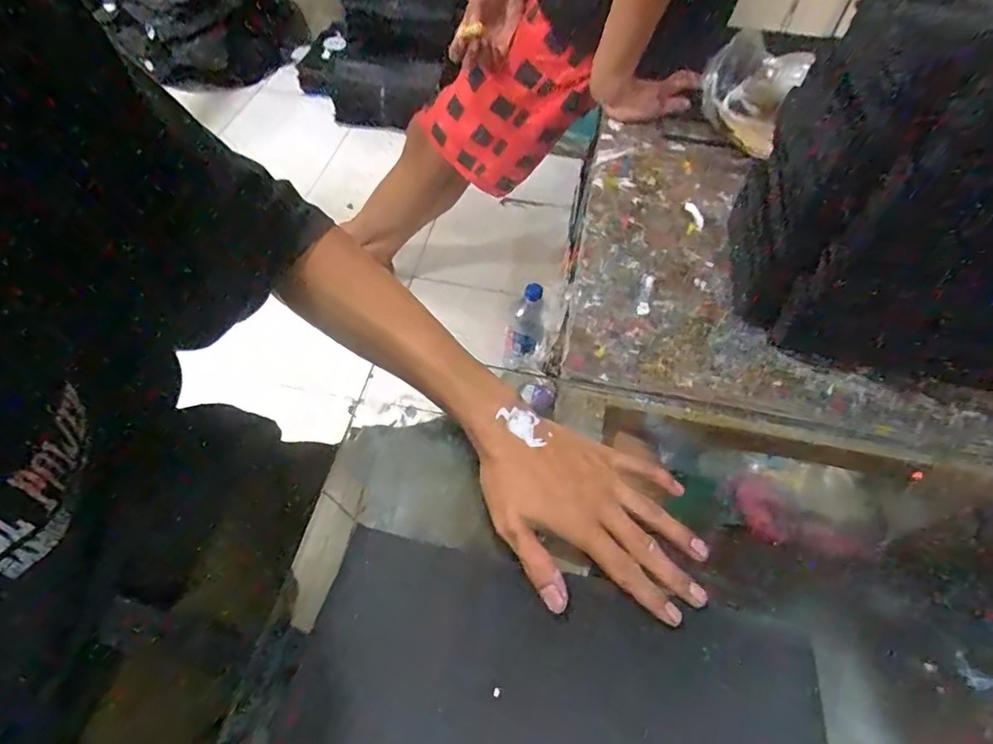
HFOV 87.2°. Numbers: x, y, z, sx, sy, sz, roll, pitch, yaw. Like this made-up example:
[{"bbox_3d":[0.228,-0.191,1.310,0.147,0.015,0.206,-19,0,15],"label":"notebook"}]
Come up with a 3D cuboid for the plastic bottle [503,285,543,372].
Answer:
[{"bbox_3d":[0.059,-0.088,1.042,0.068,0.067,0.167,14,84,6],"label":"plastic bottle"}]

